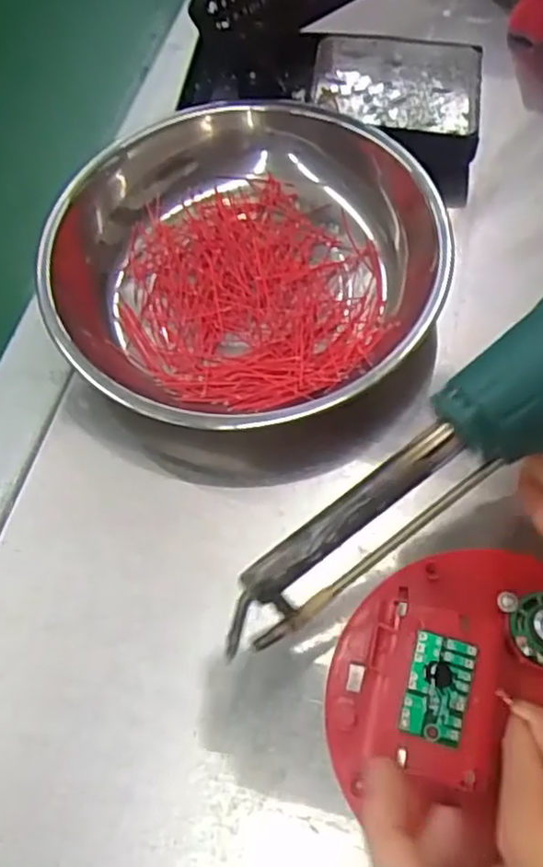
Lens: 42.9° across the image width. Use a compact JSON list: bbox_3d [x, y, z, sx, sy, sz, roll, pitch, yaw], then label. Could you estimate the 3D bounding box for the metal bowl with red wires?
[{"bbox_3d":[-0.016,-0.083,0.337,0.177,0.048,0.186,-2,64,3],"label":"metal bowl with red wires"}]

